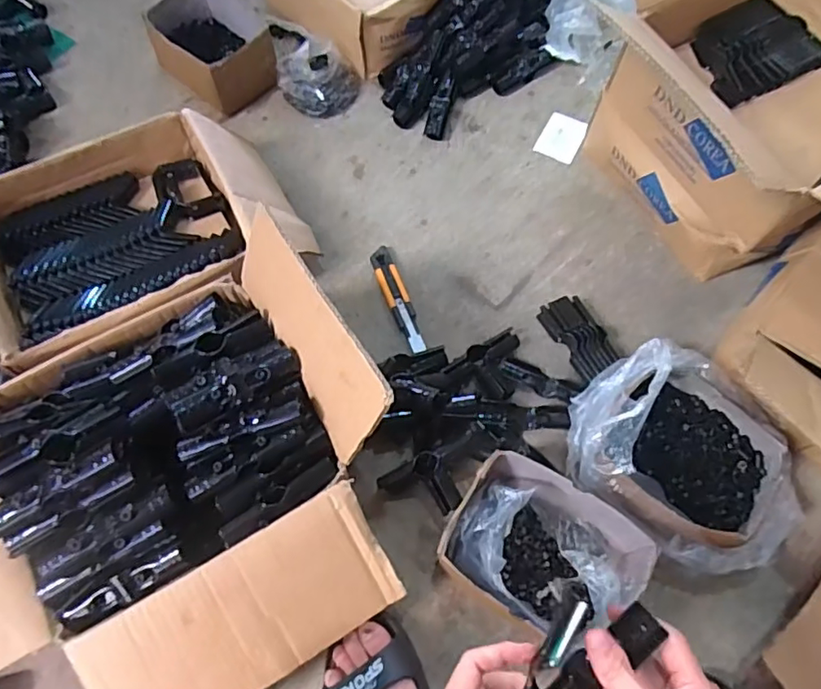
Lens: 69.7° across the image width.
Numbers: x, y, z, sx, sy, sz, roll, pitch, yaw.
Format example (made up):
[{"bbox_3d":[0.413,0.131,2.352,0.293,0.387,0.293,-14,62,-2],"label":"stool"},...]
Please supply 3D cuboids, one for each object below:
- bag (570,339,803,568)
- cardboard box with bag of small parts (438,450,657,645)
[{"bbox_3d":[0.324,0.134,0.702,0.215,0.121,0.265,-42,72,-18],"label":"bag"},{"bbox_3d":[0.151,0.232,0.667,0.208,0.110,0.168,30,68,12],"label":"cardboard box with bag of small parts"}]

